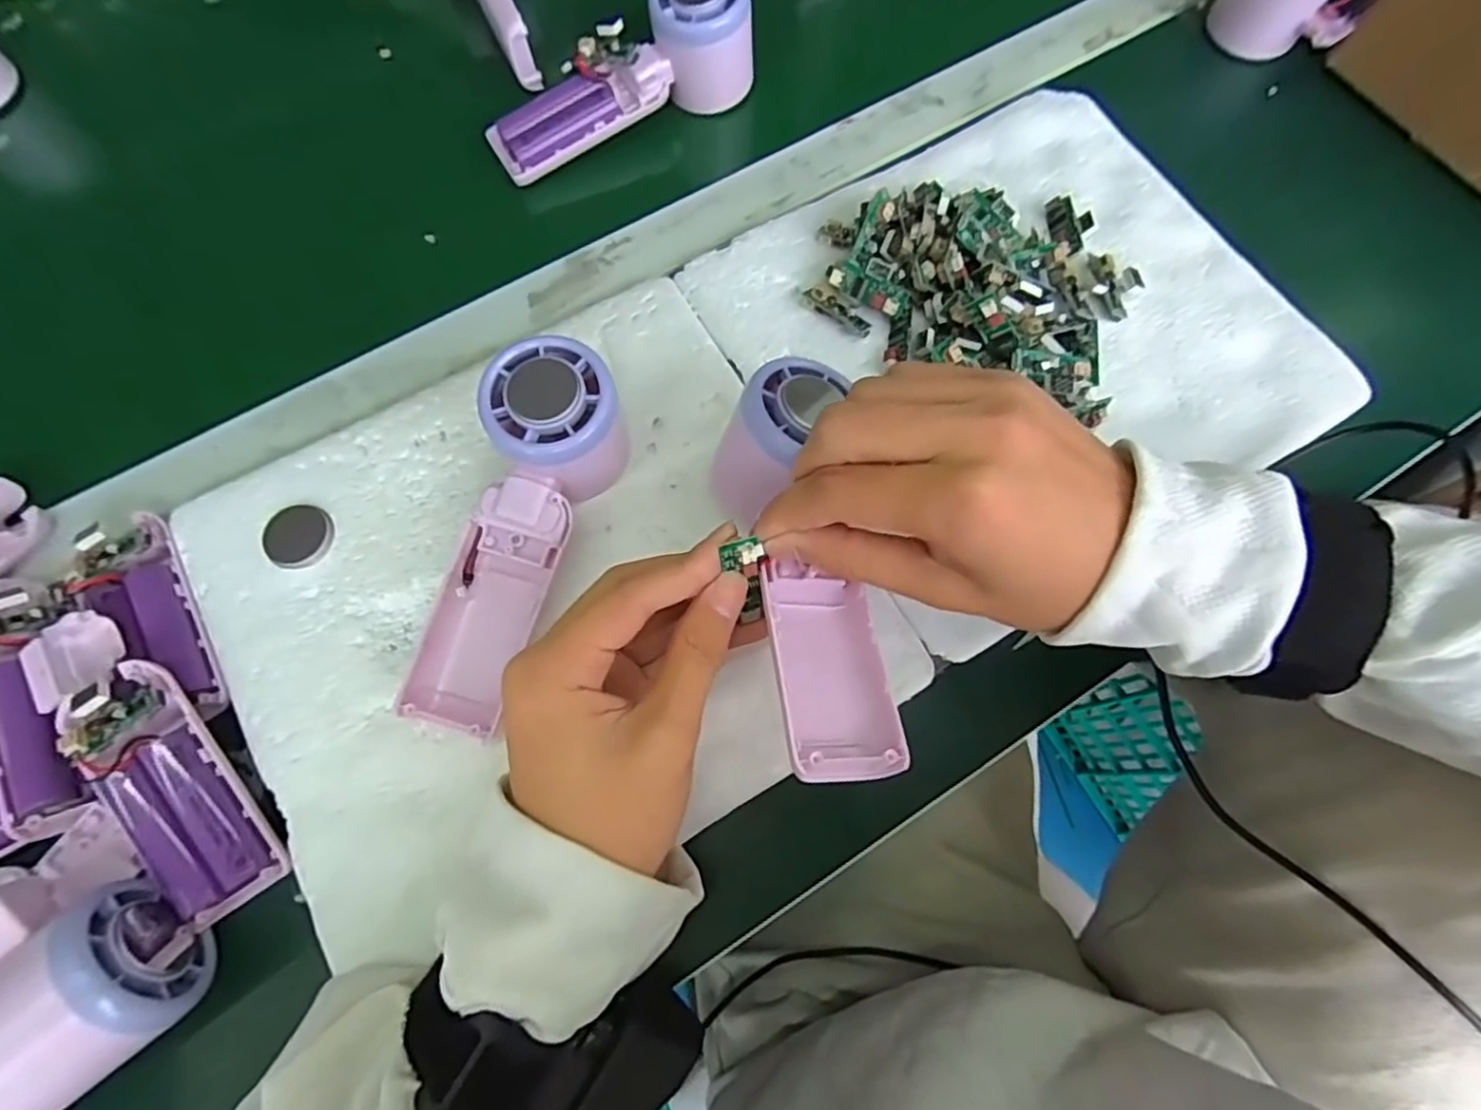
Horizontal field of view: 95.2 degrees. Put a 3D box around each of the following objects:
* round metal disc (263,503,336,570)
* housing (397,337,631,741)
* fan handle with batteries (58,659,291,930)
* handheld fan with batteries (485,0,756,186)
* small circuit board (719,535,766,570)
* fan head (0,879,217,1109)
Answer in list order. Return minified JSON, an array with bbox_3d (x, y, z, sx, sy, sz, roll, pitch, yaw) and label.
[{"bbox_3d":[-0.204,-0.010,0.313,0.030,0.004,0.029,0,73,0],"label":"round metal disc"},{"bbox_3d":[-0.097,-0.009,0.302,0.054,0.061,0.167,21,91,7],"label":"housing"},{"bbox_3d":[-0.225,0.094,0.267,0.038,0.019,0.103,-34,88,-11],"label":"fan handle with batteries"},{"bbox_3d":[-0.070,-0.277,0.387,0.159,0.057,0.046,-28,75,-8],"label":"handheld fan with batteries"},{"bbox_3d":[0.001,0.000,0.249,0.014,0.008,0.008,-16,72,-5],"label":"small circuit board"},{"bbox_3d":[-0.236,0.157,0.238,0.056,0.043,0.050,-42,77,-12],"label":"fan head"}]

